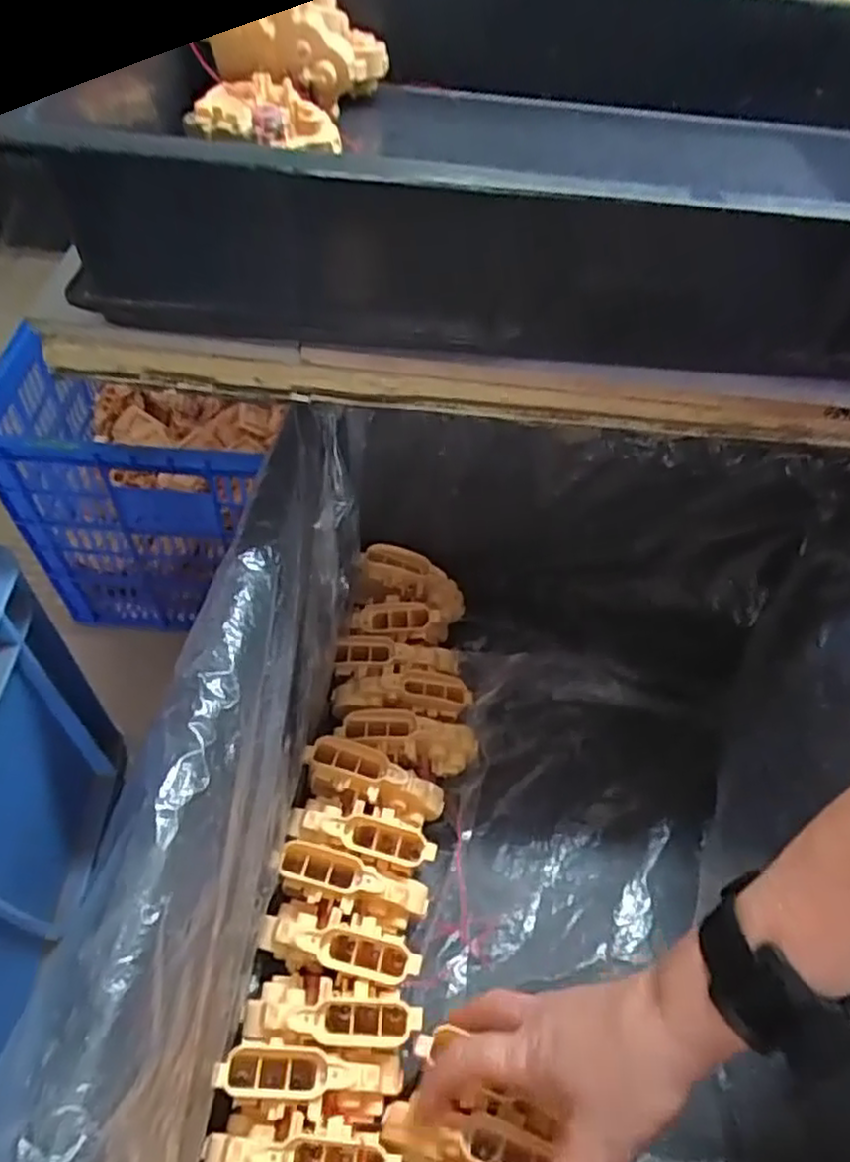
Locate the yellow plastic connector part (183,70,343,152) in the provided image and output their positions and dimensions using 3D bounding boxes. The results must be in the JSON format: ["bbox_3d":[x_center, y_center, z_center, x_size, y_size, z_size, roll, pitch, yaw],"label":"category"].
[{"bbox_3d":[-0.111,-0.340,0.507,0.102,0.029,0.076,24,55,12],"label":"yellow plastic connector part"}]

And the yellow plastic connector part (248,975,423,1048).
[{"bbox_3d":[-0.054,0.253,0.407,0.100,0.032,0.032,8,53,1],"label":"yellow plastic connector part"}]

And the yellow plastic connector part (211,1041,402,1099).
[{"bbox_3d":[-0.063,0.276,0.390,0.101,0.036,0.024,5,53,-2],"label":"yellow plastic connector part"}]

